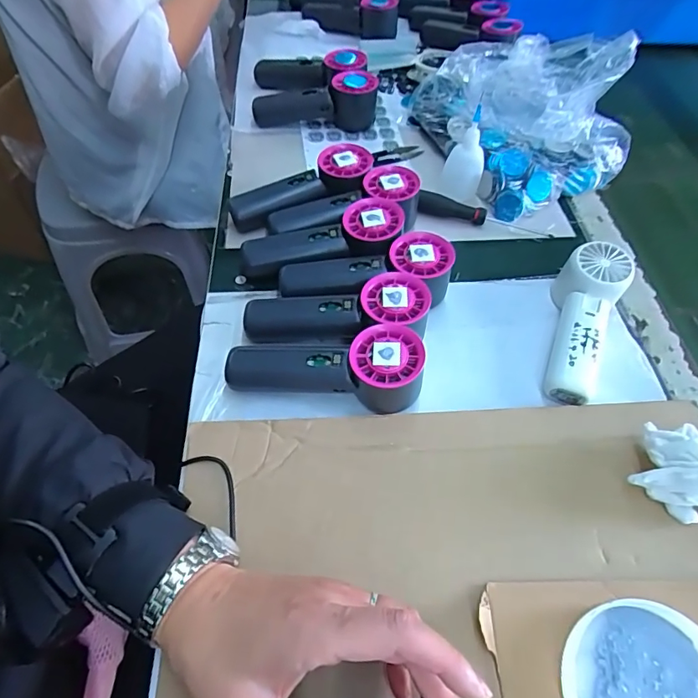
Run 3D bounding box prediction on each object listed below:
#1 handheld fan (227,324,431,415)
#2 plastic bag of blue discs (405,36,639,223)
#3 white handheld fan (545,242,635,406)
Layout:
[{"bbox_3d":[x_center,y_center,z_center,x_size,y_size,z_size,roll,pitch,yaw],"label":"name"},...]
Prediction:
[{"bbox_3d":[-0.019,0.012,0.382,0.151,0.053,0.049,7,55,0],"label":"handheld fan"},{"bbox_3d":[0.210,-0.287,0.569,0.201,0.104,0.248,-15,58,-15],"label":"plastic bag of blue discs"},{"bbox_3d":[0.202,-0.026,0.417,0.054,0.055,0.150,24,57,12],"label":"white handheld fan"}]

